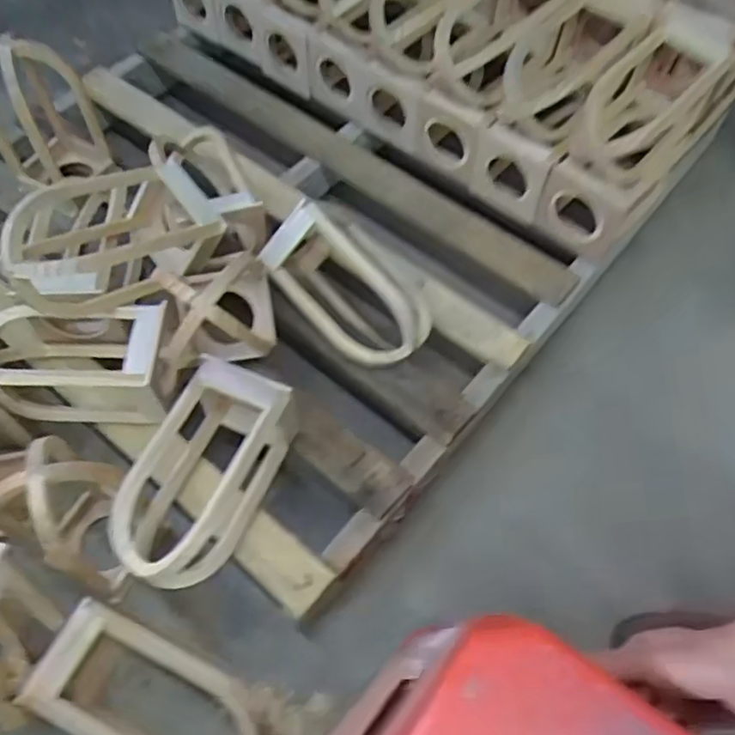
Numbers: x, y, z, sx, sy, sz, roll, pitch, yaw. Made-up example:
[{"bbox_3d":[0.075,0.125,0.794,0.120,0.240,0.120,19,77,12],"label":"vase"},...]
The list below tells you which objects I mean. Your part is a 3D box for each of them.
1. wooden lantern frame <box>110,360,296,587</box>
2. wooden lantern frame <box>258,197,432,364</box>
[{"bbox_3d":[-0.200,0.130,0.798,0.126,0.132,0.258,23,62,13],"label":"wooden lantern frame"},{"bbox_3d":[-0.023,-0.121,0.961,0.160,0.126,0.250,-34,65,-18],"label":"wooden lantern frame"}]

